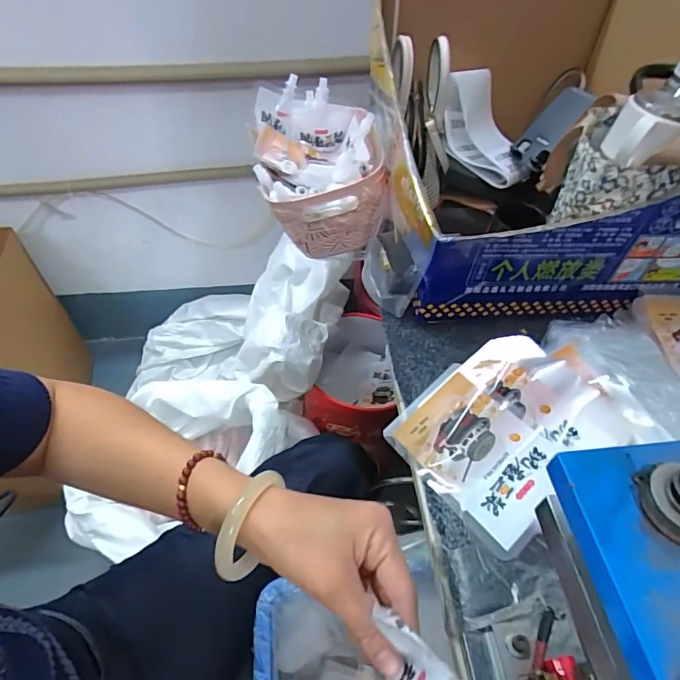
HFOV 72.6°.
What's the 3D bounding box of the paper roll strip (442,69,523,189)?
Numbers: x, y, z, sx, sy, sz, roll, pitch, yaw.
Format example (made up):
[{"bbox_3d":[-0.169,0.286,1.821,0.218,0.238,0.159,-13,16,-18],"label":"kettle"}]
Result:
[{"bbox_3d":[0.220,-0.328,0.707,0.124,0.102,0.163,10,50,6],"label":"paper roll strip"}]

